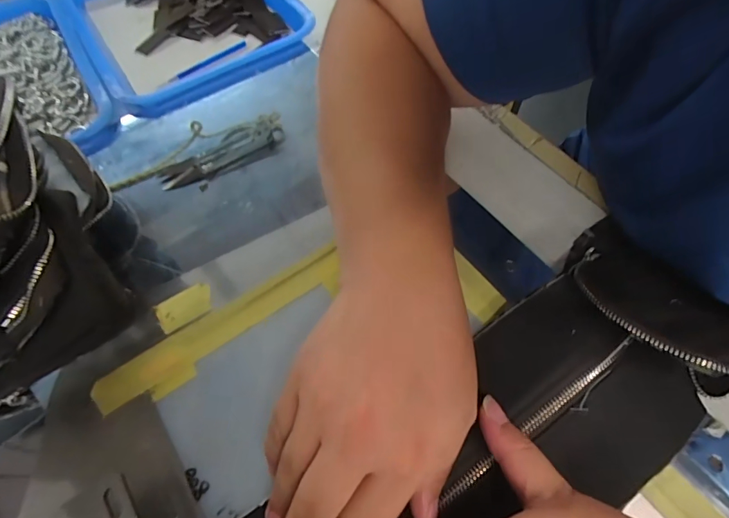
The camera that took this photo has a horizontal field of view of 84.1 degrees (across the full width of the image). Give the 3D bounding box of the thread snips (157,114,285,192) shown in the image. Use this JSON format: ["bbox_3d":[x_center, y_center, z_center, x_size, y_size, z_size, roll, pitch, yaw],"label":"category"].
[{"bbox_3d":[-0.124,-0.096,0.351,0.110,0.017,0.039,-34,66,-16],"label":"thread snips"}]

